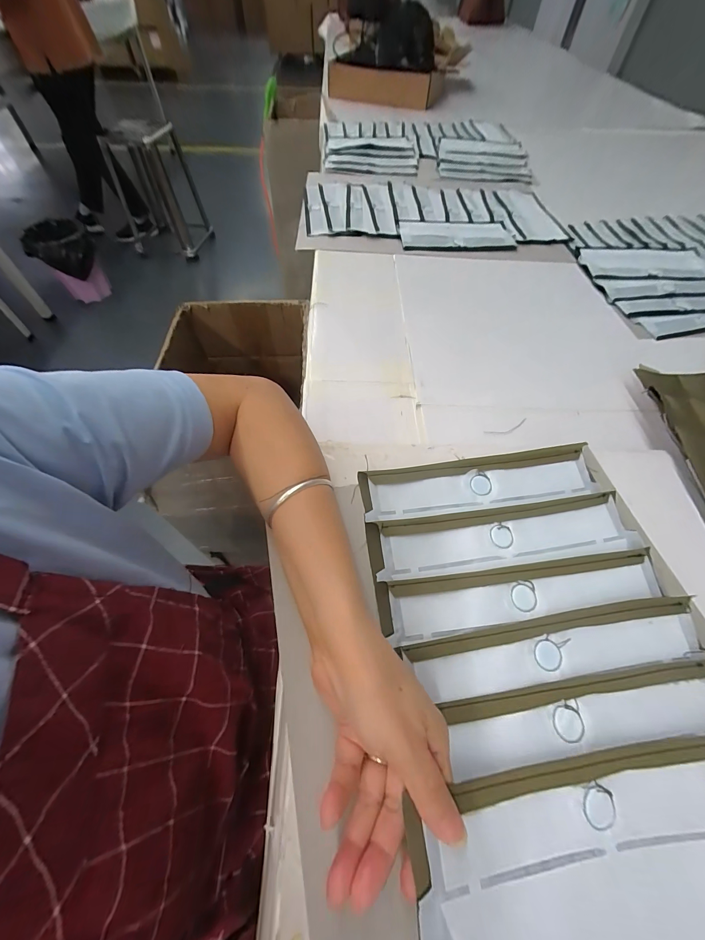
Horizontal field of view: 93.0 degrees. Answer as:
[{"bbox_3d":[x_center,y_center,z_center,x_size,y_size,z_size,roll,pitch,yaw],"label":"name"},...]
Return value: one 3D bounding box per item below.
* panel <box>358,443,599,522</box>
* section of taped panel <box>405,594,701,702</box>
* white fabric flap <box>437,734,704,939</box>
[{"bbox_3d":[0.131,0.011,0.346,0.241,0.009,0.055,-7,58,-6],"label":"panel"},{"bbox_3d":[0.157,0.139,0.261,0.223,0.016,0.043,-6,58,-5],"label":"section of taped panel"},{"bbox_3d":[0.163,0.229,0.192,0.217,0.034,0.101,-10,59,-5],"label":"white fabric flap"}]

